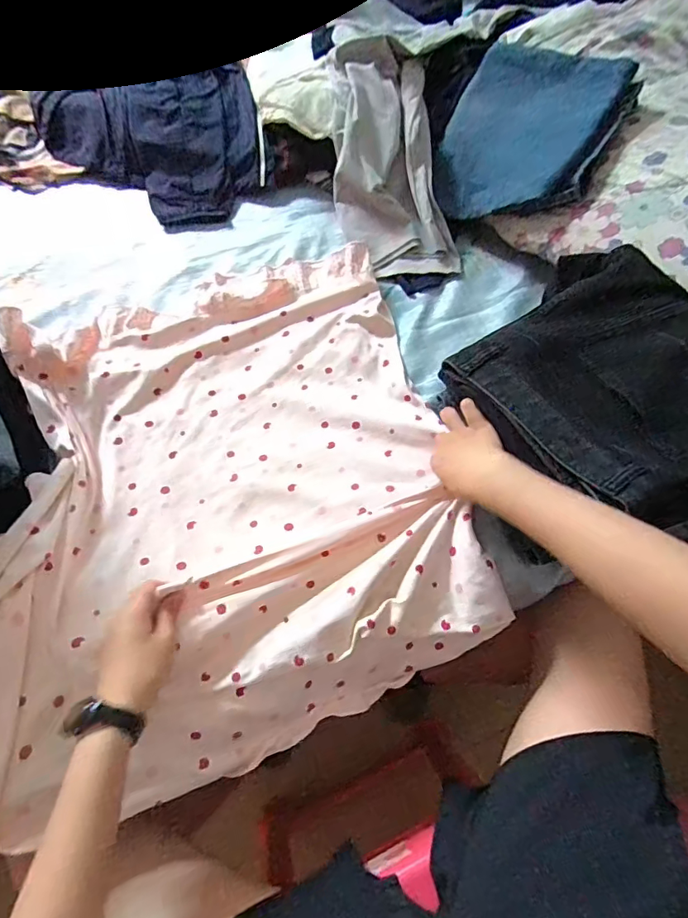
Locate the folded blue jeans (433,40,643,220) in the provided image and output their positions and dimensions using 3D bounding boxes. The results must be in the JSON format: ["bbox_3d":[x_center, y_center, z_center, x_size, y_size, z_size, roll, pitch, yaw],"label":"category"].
[{"bbox_3d":[0.250,-0.448,0.661,0.232,0.042,0.239,27,102,32],"label":"folded blue jeans"}]

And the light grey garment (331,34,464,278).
[{"bbox_3d":[0.058,-0.448,0.720,0.153,0.052,0.376,-10,86,-8],"label":"light grey garment"}]

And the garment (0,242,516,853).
[{"bbox_3d":[-0.139,0.011,0.537,0.498,0.097,0.558,-14,66,-10],"label":"garment"}]

